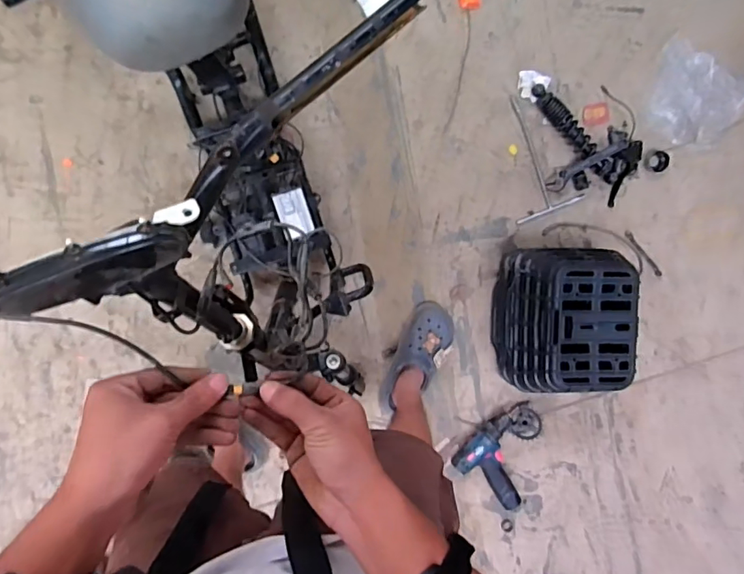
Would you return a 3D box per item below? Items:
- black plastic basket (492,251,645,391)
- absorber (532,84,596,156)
[{"bbox_3d":[0.416,0.073,1.121,0.240,0.187,0.307,1,93,-5],"label":"black plastic basket"},{"bbox_3d":[0.450,-0.392,1.195,0.045,0.045,0.207,-42,96,-2],"label":"absorber"}]

